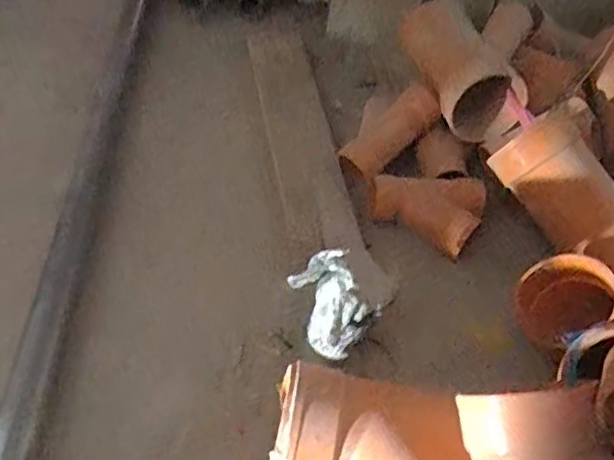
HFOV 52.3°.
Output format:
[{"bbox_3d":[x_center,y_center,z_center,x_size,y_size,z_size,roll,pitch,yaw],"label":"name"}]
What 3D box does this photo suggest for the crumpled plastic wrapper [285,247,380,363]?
[{"bbox_3d":[0.023,0.089,0.670,0.063,0.138,0.101,-17,53,-24],"label":"crumpled plastic wrapper"}]

